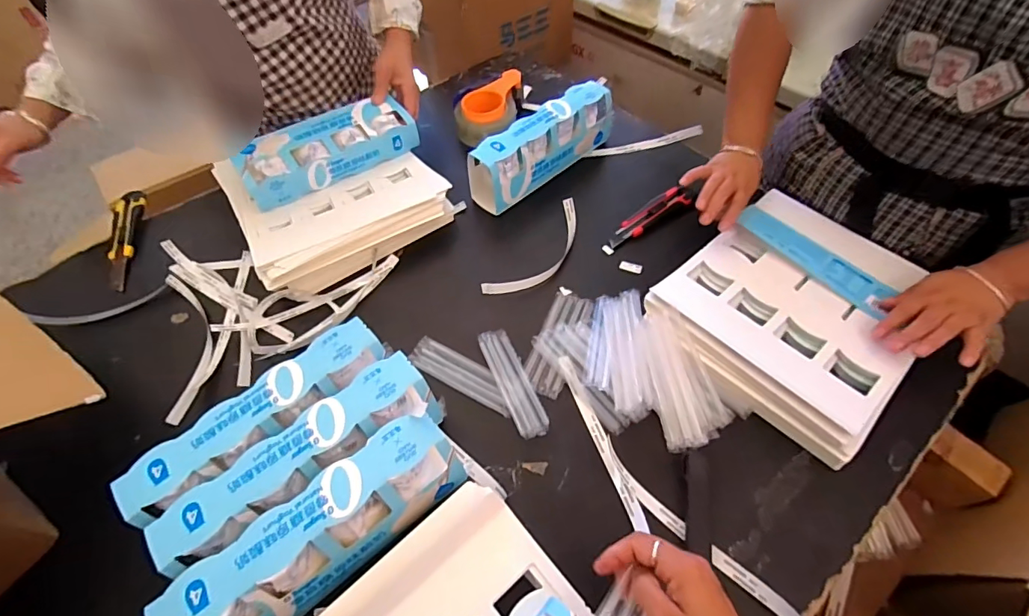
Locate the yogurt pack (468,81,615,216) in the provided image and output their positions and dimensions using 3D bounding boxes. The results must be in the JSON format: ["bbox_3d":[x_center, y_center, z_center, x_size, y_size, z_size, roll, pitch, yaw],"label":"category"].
[{"bbox_3d":[0.053,-0.265,0.778,0.272,0.095,0.080,-37,62,-21],"label":"yogurt pack"}]

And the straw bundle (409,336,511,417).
[{"bbox_3d":[-0.065,0.085,0.600,0.149,0.006,0.044,26,61,19],"label":"straw bundle"}]

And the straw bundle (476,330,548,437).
[{"bbox_3d":[-0.003,0.088,0.589,0.038,0.012,0.154,-20,57,-11],"label":"straw bundle"}]

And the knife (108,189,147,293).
[{"bbox_3d":[-0.603,-0.111,0.742,0.044,0.026,0.198,-16,56,-9],"label":"knife"}]

